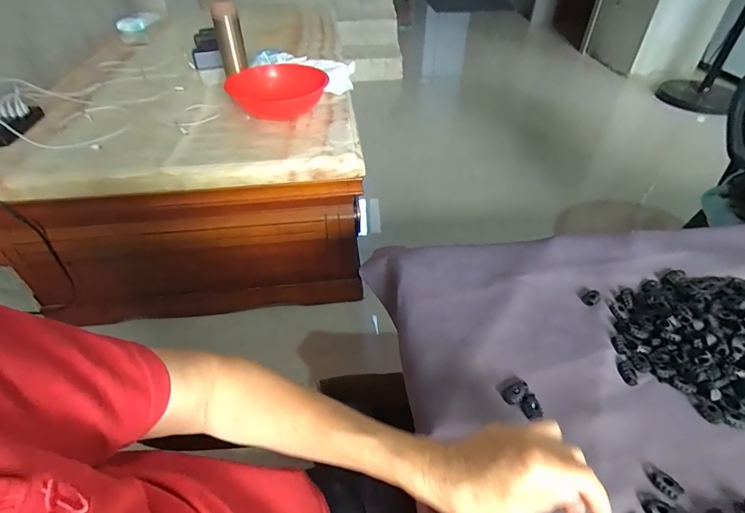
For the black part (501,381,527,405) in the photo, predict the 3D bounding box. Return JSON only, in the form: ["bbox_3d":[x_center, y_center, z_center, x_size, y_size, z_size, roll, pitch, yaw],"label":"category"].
[{"bbox_3d":[0.147,0.138,0.405,0.029,0.006,0.018,-23,48,-23],"label":"black part"}]

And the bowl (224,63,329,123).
[{"bbox_3d":[-0.219,-0.412,0.994,0.208,0.091,0.205,0,43,0],"label":"bowl"}]

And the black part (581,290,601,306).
[{"bbox_3d":[0.273,0.050,0.495,0.027,0.006,0.017,-29,51,-28],"label":"black part"}]

